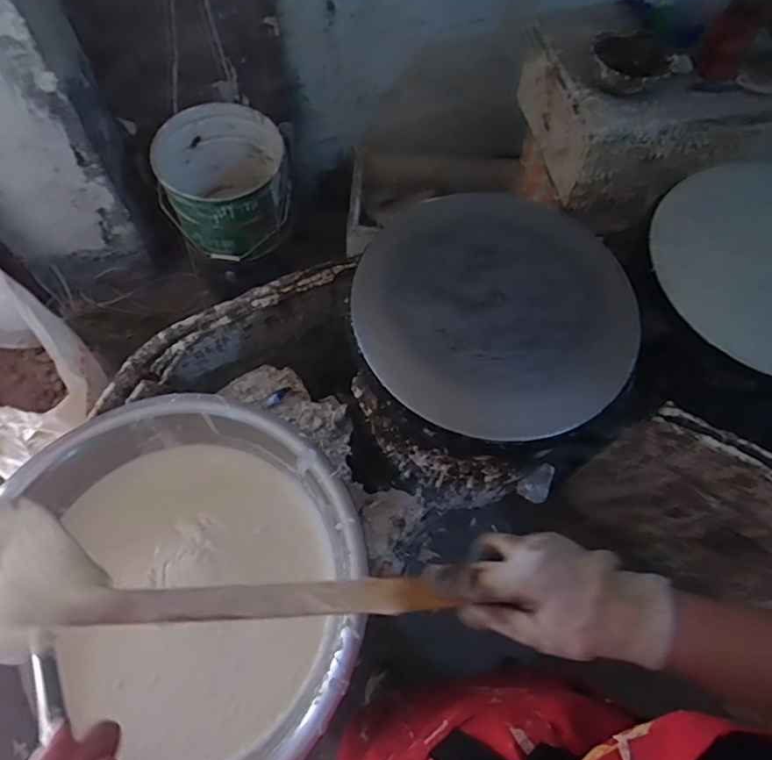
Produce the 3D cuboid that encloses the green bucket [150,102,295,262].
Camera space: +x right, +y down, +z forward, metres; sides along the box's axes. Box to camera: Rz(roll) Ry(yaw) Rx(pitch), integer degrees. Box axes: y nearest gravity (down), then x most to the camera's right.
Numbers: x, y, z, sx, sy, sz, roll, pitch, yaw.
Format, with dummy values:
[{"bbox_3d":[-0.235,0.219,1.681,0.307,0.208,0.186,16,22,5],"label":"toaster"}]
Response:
[{"bbox_3d":[-0.411,-0.496,1.401,0.304,0.279,0.325,1,65,-2],"label":"green bucket"}]

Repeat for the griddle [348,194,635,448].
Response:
[{"bbox_3d":[0.144,-0.108,0.735,0.365,0.036,0.373,1,65,-2],"label":"griddle"}]

